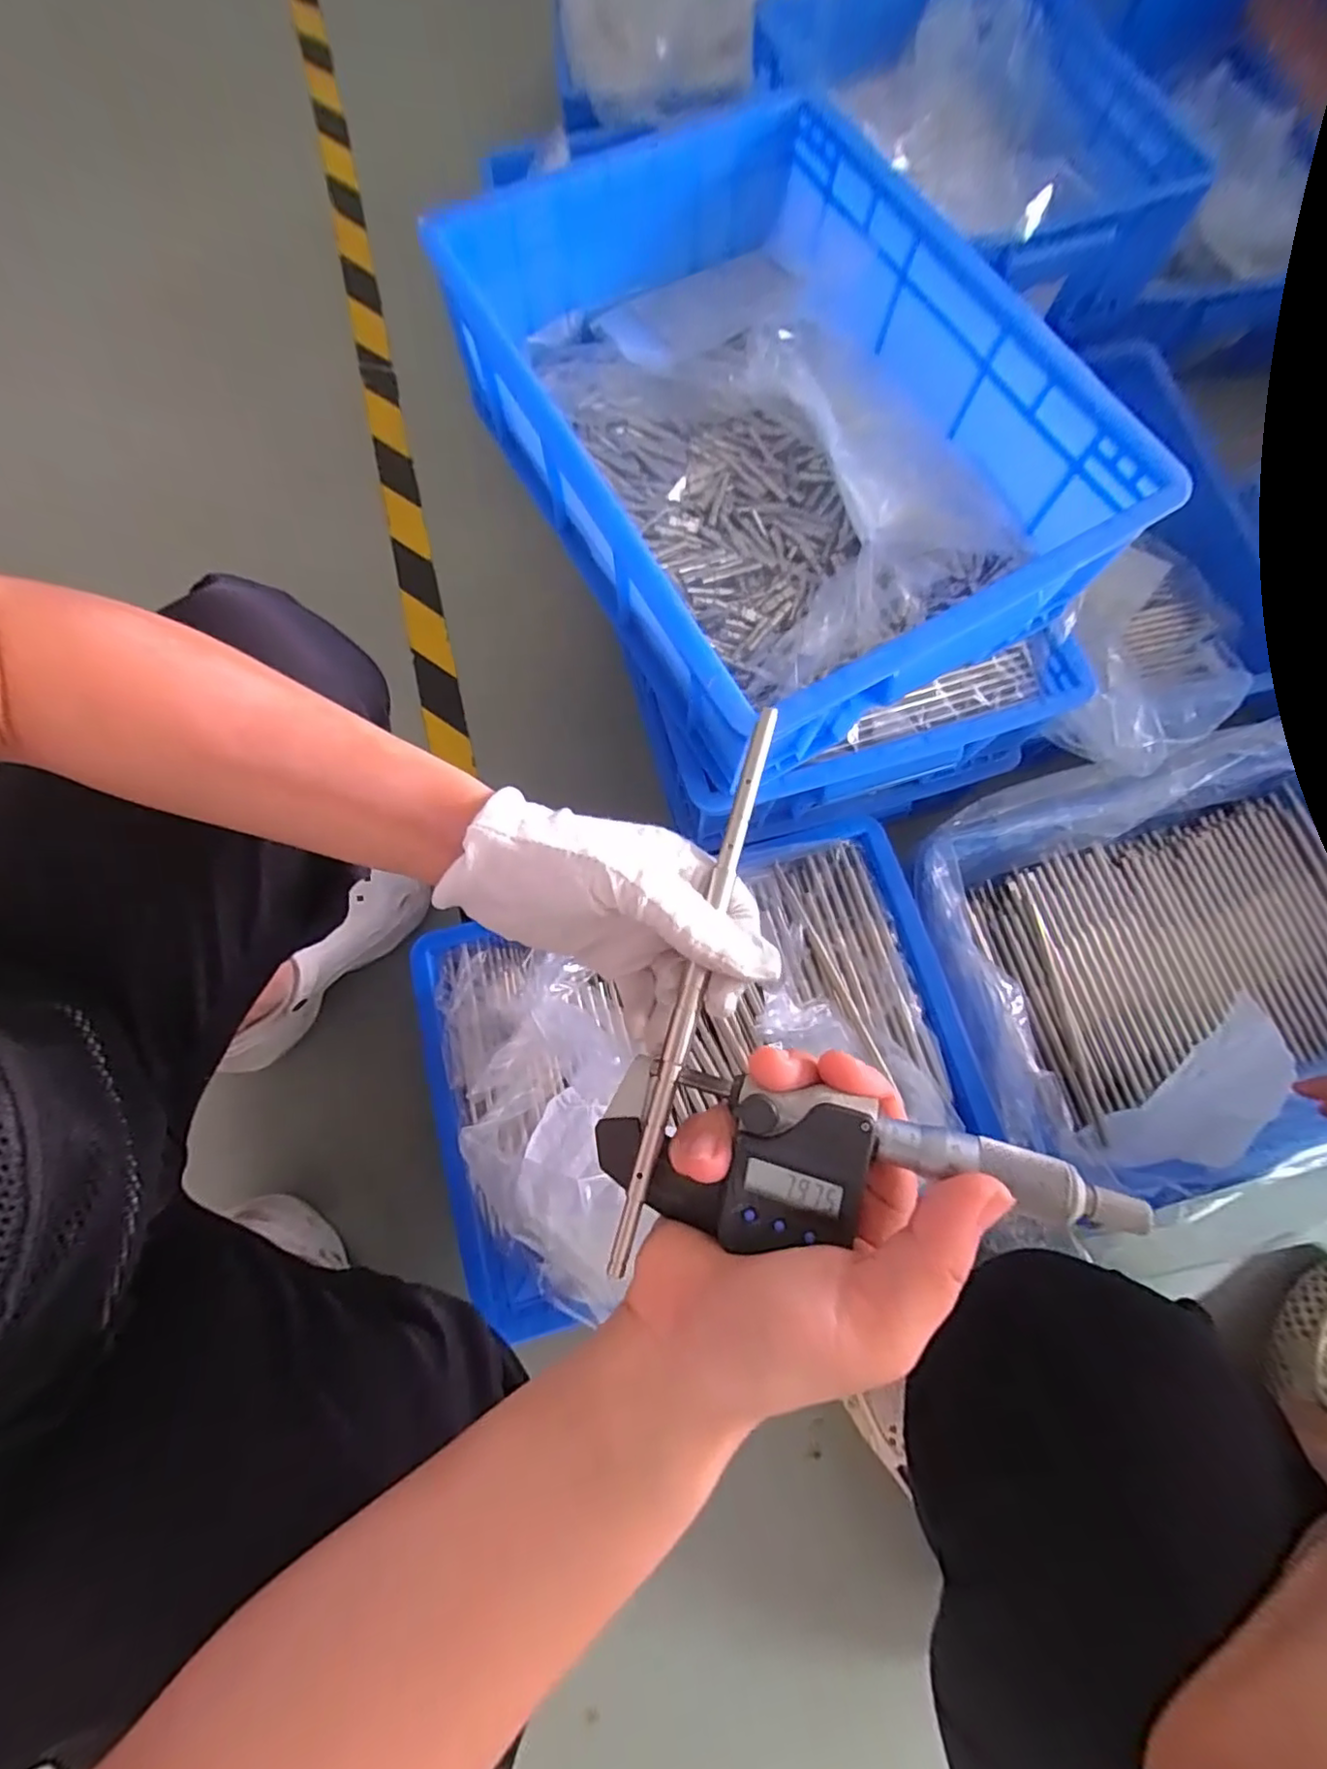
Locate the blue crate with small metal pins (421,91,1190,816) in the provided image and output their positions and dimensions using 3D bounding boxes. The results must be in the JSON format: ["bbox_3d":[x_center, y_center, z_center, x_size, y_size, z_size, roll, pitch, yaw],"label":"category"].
[{"bbox_3d":[0.070,-0.296,0.411,0.306,0.112,0.404,-26,77,-6],"label":"blue crate with small metal pins"}]

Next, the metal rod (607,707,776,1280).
[{"bbox_3d":[0.013,0.029,0.228,0.008,0.006,0.212,16,76,4],"label":"metal rod"}]

